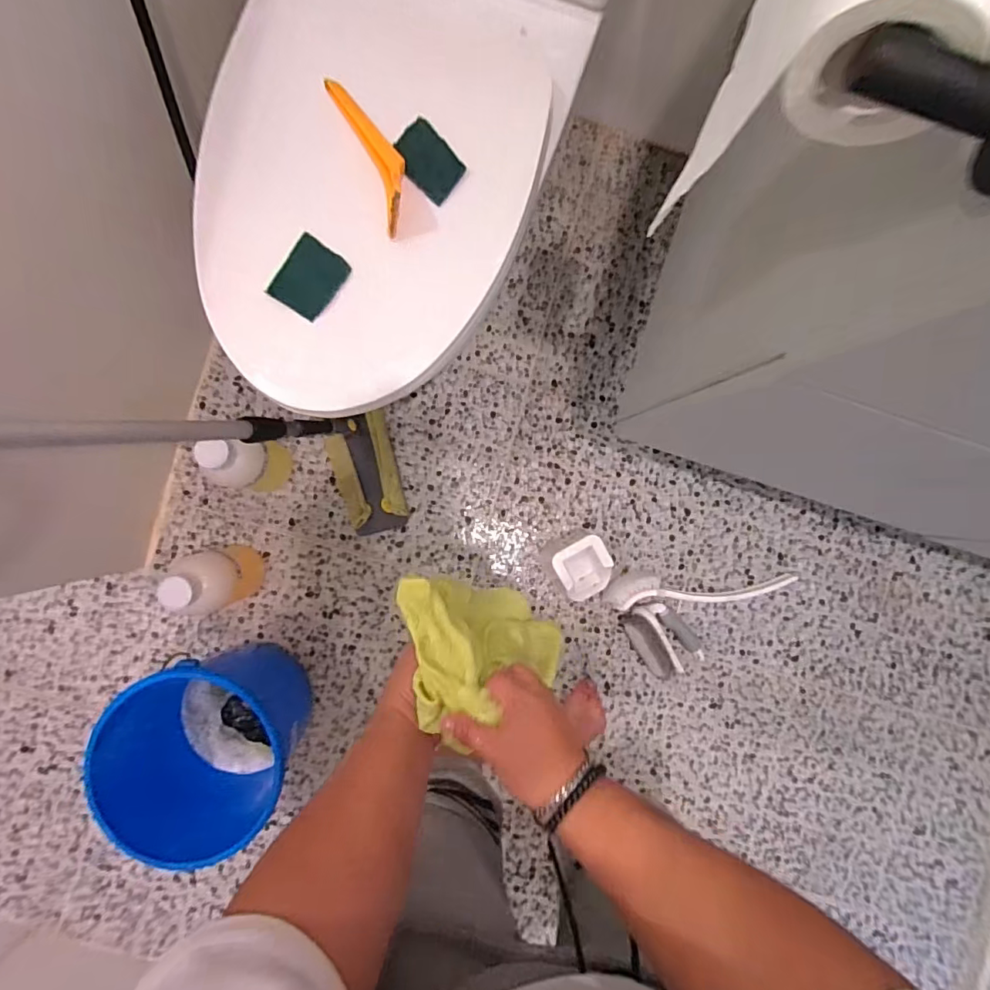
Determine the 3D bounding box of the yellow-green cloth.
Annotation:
[{"bbox_3d":[-0.005,0.139,0.515,0.116,0.252,0.090,13,89,23],"label":"yellow-green cloth"}]

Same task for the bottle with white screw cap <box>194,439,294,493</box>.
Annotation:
[{"bbox_3d":[-0.394,-0.049,0.851,0.073,0.214,0.093,7,89,-2],"label":"bottle with white screw cap"}]

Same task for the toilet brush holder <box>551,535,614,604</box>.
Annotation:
[{"bbox_3d":[0.159,0.136,0.943,0.091,0.116,0.112,-29,91,-2],"label":"toilet brush holder"}]

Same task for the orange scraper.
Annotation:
[{"bbox_3d":[-0.121,-0.349,0.526,0.039,0.045,0.158,-23,91,-4],"label":"orange scraper"}]

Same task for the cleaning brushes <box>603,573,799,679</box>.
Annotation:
[{"bbox_3d":[0.390,0.240,0.975,0.358,0.074,0.174,3,89,-2],"label":"cleaning brushes"}]

